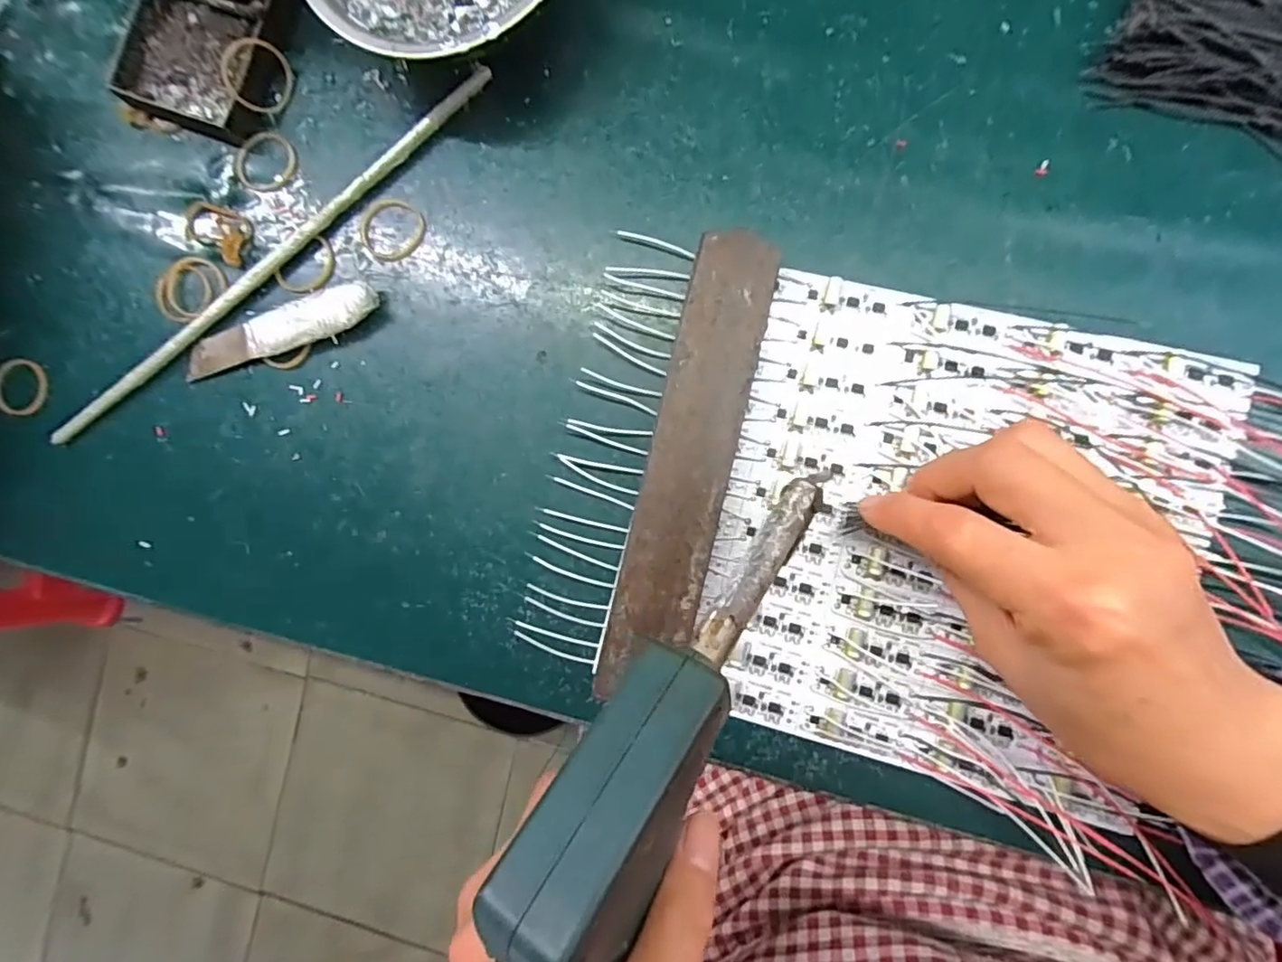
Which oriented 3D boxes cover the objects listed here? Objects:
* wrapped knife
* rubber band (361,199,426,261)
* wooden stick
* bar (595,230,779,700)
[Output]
[{"bbox_3d":[-0.169,-0.071,0.274,0.097,0.010,0.021,-15,88,5],"label":"wrapped knife"},{"bbox_3d":[-0.118,-0.118,0.275,0.030,0.004,0.029,0,89,6],"label":"rubber band"},{"bbox_3d":[-0.173,-0.102,0.273,0.260,0.013,0.007,-40,86,4],"label":"wooden stick"},{"bbox_3d":[0.021,-0.007,0.251,0.036,0.024,0.187,14,91,6],"label":"bar"}]

